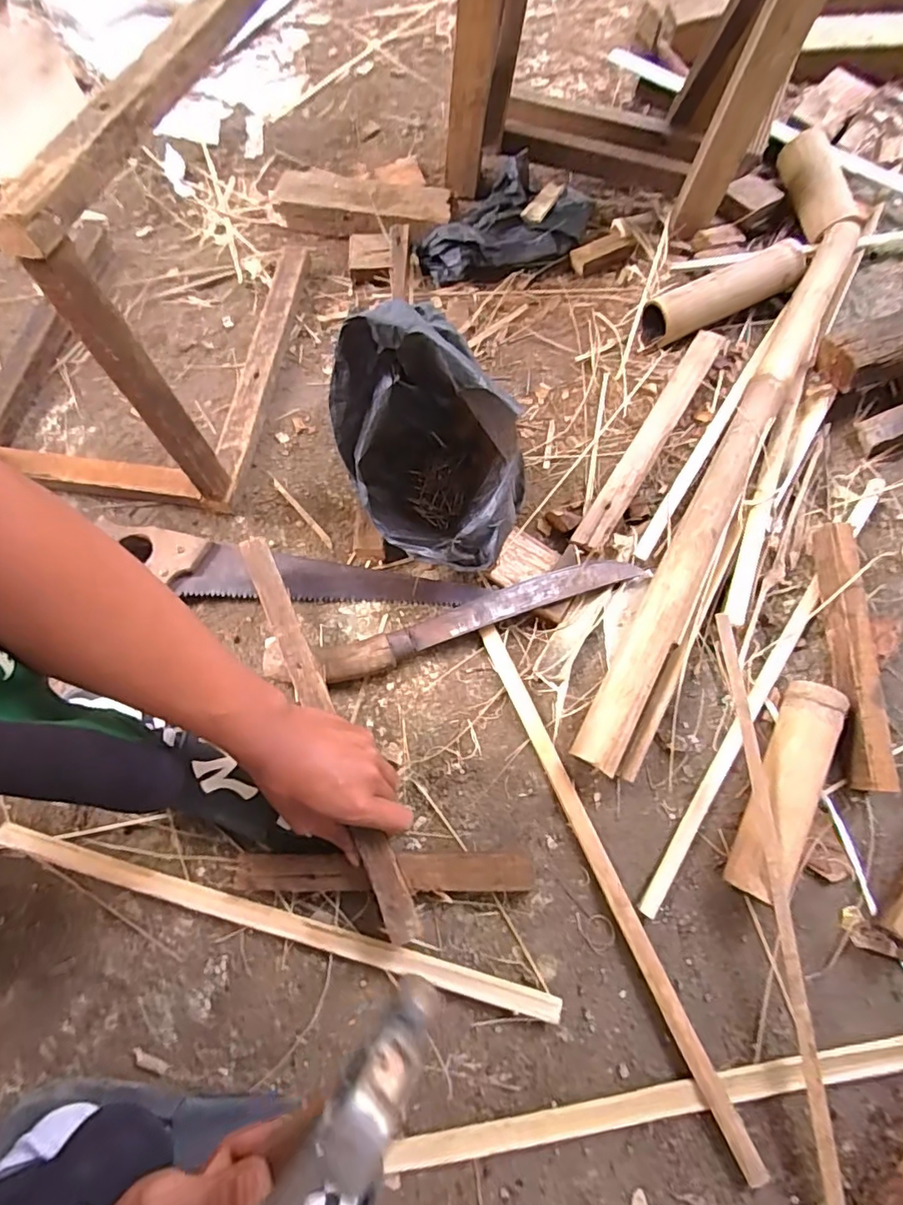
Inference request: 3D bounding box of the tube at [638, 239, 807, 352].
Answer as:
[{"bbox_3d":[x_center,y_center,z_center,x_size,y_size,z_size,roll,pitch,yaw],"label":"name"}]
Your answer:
[{"bbox_3d":[0.310,-0.354,0.633,0.206,0.047,0.048,-26,73,-7],"label":"tube"}]

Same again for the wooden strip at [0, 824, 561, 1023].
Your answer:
[{"bbox_3d":[-0.153,0.262,0.456,0.482,0.016,0.019,14,73,5],"label":"wooden strip"}]

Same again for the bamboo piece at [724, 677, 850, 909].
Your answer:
[{"bbox_3d":[0.280,0.154,0.468,0.046,0.047,0.185,29,75,10],"label":"bamboo piece"}]

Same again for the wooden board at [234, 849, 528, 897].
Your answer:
[{"bbox_3d":[-0.056,0.226,0.461,0.242,0.025,0.033,-1,72,1],"label":"wooden board"}]

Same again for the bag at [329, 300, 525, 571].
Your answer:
[{"bbox_3d":[-0.017,-0.133,0.500,0.142,0.182,0.210,-24,73,-7],"label":"bag"}]

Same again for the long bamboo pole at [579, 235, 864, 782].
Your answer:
[{"bbox_3d":[0.287,-0.140,0.563,0.052,0.047,0.680,29,75,10],"label":"long bamboo pole"}]

